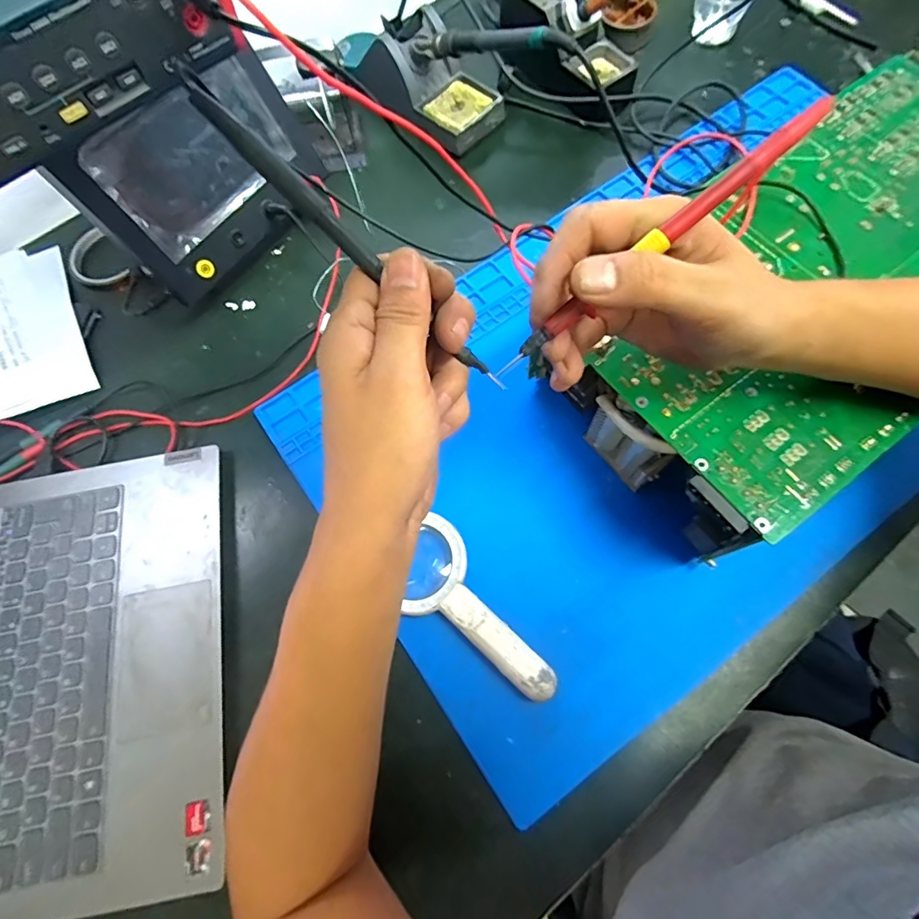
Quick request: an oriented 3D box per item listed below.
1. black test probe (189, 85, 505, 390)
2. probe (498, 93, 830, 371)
[{"bbox_3d":[-0.042,-0.089,0.212,0.165,0.006,0.009,41,76,-17],"label":"black test probe"},{"bbox_3d":[0.083,-0.091,0.208,0.165,0.006,0.007,-38,75,12],"label":"probe"}]

